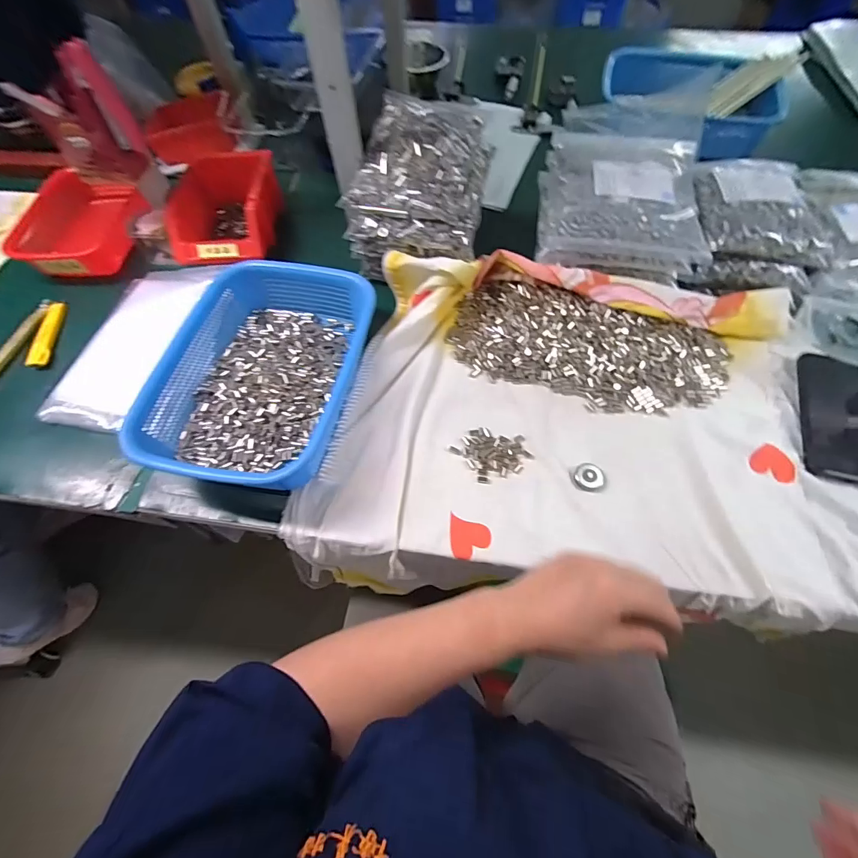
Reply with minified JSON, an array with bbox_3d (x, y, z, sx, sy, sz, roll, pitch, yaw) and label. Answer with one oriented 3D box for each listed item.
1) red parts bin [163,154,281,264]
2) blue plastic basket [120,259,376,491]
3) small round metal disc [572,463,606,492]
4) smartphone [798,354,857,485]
[{"bbox_3d":[-0.299,-0.317,0.623,0.130,0.081,0.175,0,63,2],"label":"red parts bin"},{"bbox_3d":[-0.187,-0.065,0.487,0.202,0.073,0.267,13,64,9],"label":"blue plastic basket"},{"bbox_3d":[0.175,0.052,0.456,0.035,0.004,0.032,-38,68,-16],"label":"small round metal disc"},{"bbox_3d":[0.477,-0.015,0.476,0.090,0.011,0.169,16,65,10],"label":"smartphone"}]

